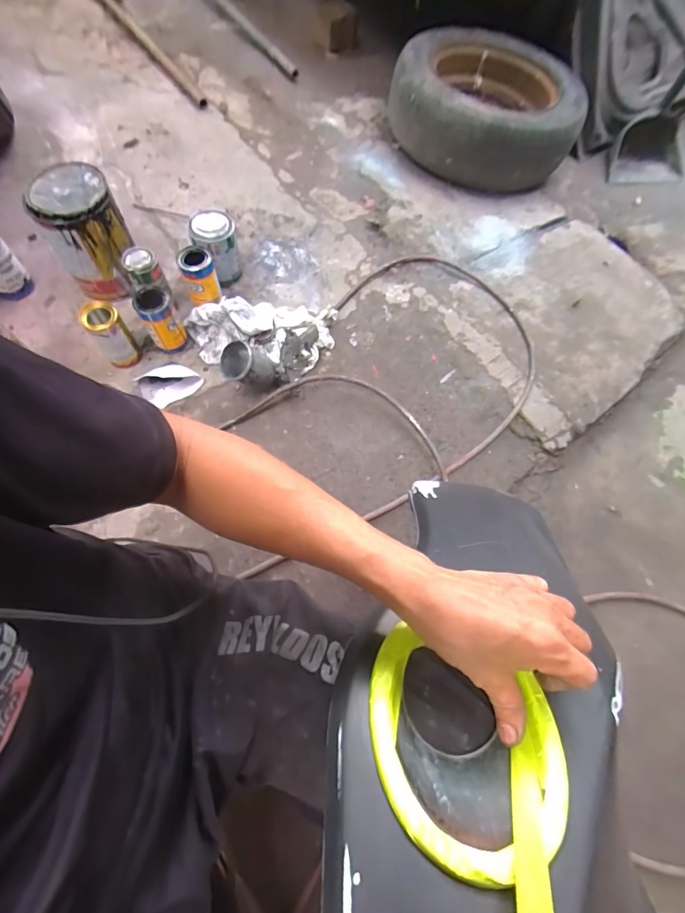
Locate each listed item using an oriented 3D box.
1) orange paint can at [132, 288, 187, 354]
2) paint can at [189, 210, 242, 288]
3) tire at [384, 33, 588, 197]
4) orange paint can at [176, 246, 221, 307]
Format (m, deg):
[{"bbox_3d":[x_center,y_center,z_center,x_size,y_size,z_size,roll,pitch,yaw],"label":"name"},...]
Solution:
[{"bbox_3d":[-0.394,-0.294,0.838,0.073,0.131,0.081,-28,72,-14],"label":"orange paint can"},{"bbox_3d":[-0.299,-0.502,0.924,0.092,0.140,0.101,1,68,-4],"label":"paint can"},{"bbox_3d":[0.441,-1.100,1.214,0.562,0.188,0.514,14,68,2],"label":"tire"},{"bbox_3d":[-0.325,-0.410,0.879,0.073,0.128,0.080,1,68,-4],"label":"orange paint can"}]

